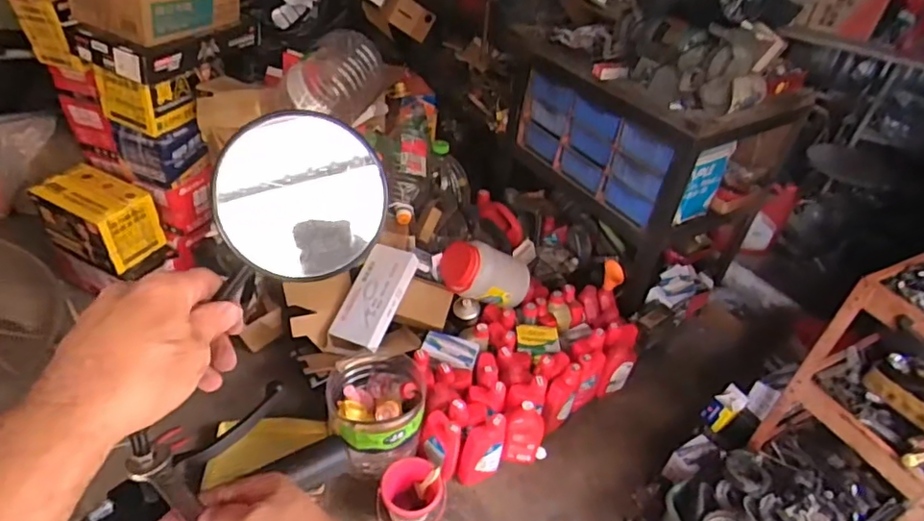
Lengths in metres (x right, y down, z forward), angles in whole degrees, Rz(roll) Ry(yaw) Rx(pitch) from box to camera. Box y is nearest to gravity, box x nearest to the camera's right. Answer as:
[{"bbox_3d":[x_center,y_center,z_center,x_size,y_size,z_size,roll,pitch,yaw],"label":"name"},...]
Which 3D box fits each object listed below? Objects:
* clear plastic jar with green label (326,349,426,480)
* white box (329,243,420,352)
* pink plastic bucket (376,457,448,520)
[{"bbox_3d":[-0.235,0.417,1.546,0.242,0.244,0.272,-12,43,-22],"label":"clear plastic jar with green label"},{"bbox_3d":[-0.265,0.109,1.725,0.159,0.065,0.326,18,63,13],"label":"white box"},{"bbox_3d":[-0.130,0.613,1.478,0.171,0.127,0.141,-23,48,-32],"label":"pink plastic bucket"}]

